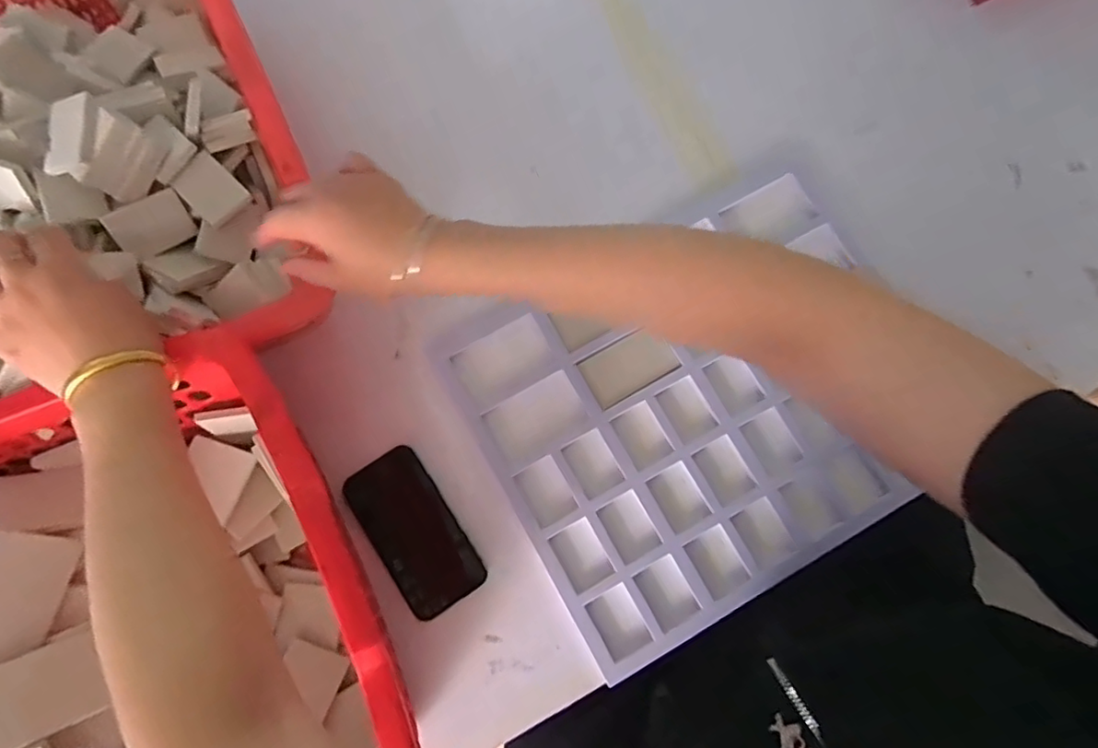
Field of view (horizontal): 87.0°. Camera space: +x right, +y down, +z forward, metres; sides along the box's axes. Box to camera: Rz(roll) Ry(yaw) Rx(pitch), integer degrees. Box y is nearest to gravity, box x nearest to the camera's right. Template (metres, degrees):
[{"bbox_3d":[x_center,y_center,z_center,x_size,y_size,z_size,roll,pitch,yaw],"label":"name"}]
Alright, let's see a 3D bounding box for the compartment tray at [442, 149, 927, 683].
[{"bbox_3d":[0.150,0.019,0.546,0.414,0.022,0.344,-29,80,-6],"label":"compartment tray"}]

